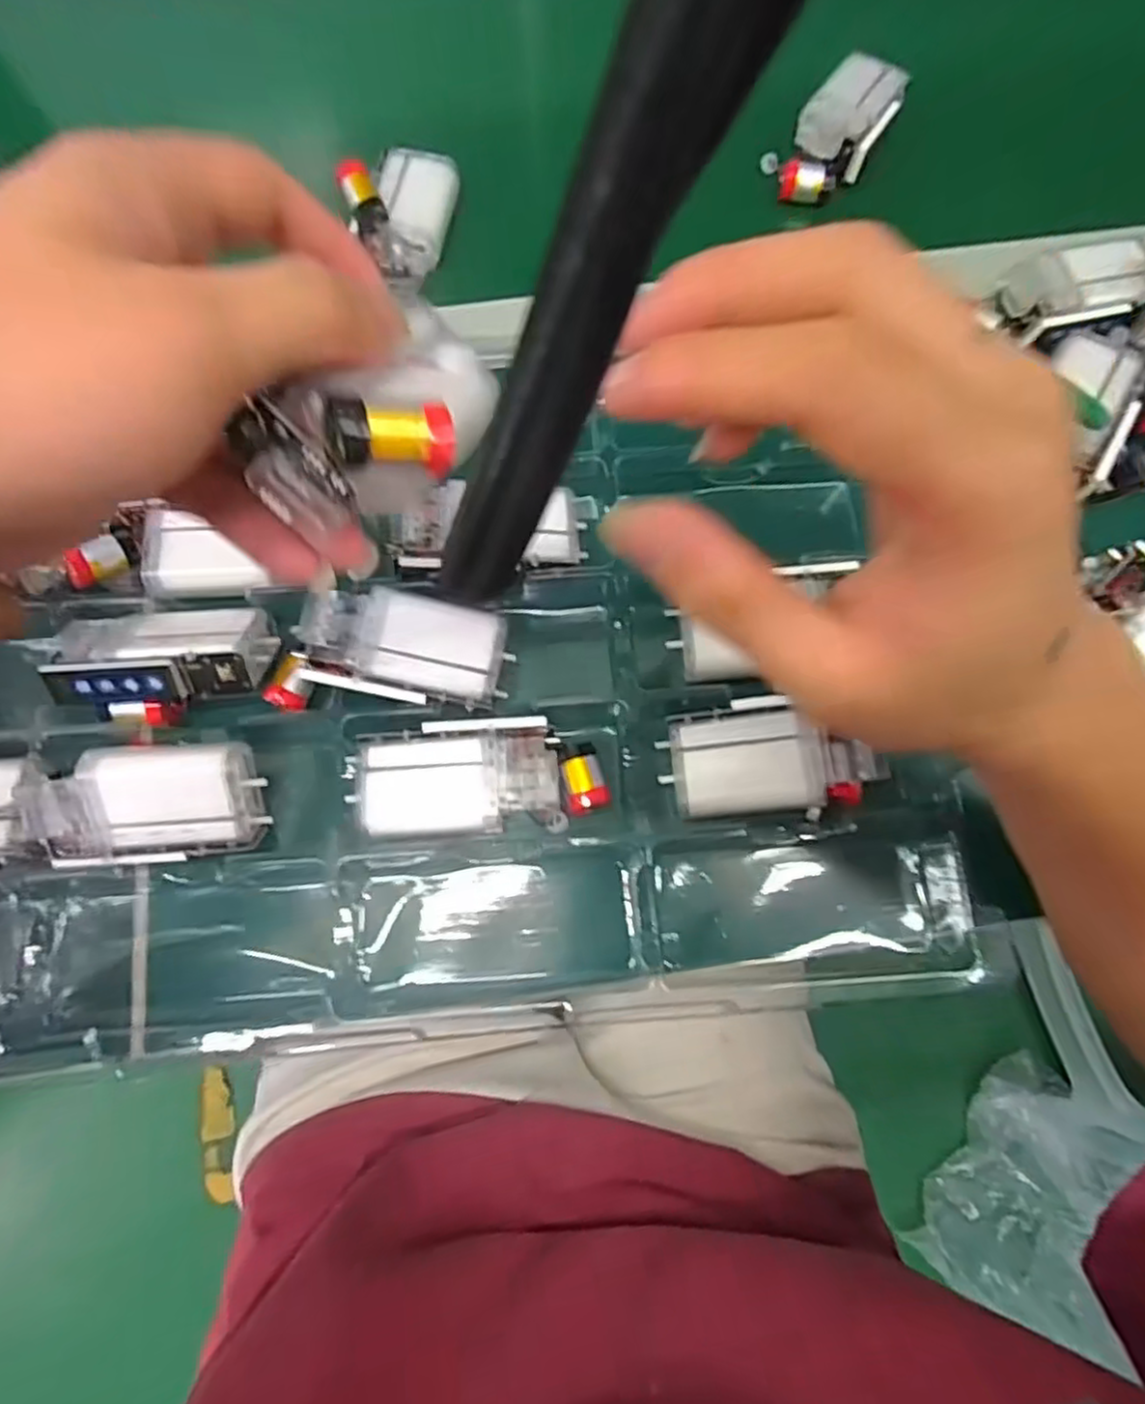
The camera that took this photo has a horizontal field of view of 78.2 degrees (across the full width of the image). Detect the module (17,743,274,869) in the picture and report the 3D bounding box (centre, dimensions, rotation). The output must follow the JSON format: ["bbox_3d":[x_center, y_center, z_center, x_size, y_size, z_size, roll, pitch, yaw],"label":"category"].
[{"bbox_3d":[-0.164,0.038,0.273,0.083,0.020,0.047,-6,111,-1],"label":"module"}]

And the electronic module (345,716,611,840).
[{"bbox_3d":[-0.038,0.030,0.283,0.098,0.017,0.044,-4,74,-1],"label":"electronic module"}]

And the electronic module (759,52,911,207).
[{"bbox_3d":[0.147,-0.313,0.386,0.044,0.022,0.088,37,77,10],"label":"electronic module"}]

